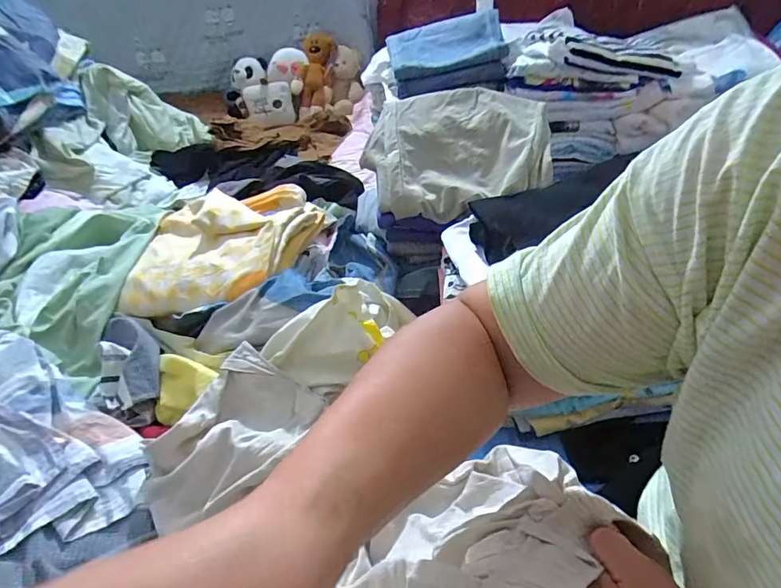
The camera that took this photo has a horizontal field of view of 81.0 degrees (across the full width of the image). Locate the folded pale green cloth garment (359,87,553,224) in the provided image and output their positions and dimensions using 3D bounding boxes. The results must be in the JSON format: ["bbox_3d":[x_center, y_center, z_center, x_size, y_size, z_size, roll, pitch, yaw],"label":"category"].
[{"bbox_3d":[0.093,-0.220,0.687,0.276,0.044,0.237,-1,64,10],"label":"folded pale green cloth garment"}]

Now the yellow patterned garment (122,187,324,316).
[{"bbox_3d":[-0.263,-0.076,0.709,0.271,0.077,0.229,-2,39,6],"label":"yellow patterned garment"}]

